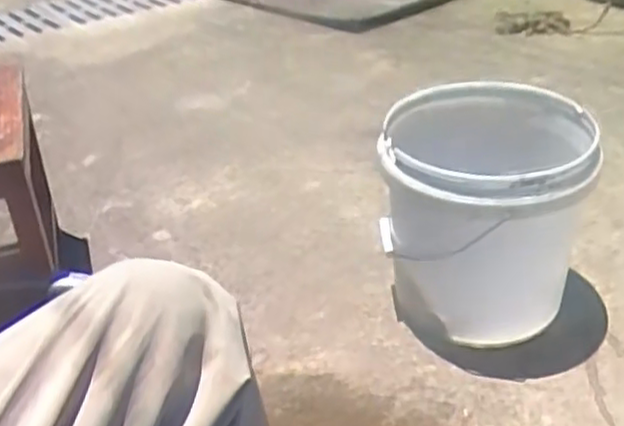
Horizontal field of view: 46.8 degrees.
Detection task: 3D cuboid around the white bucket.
[{"bbox_3d":[0.227,0.009,0.953,0.261,0.293,0.253,1,29,12],"label":"white bucket"}]

